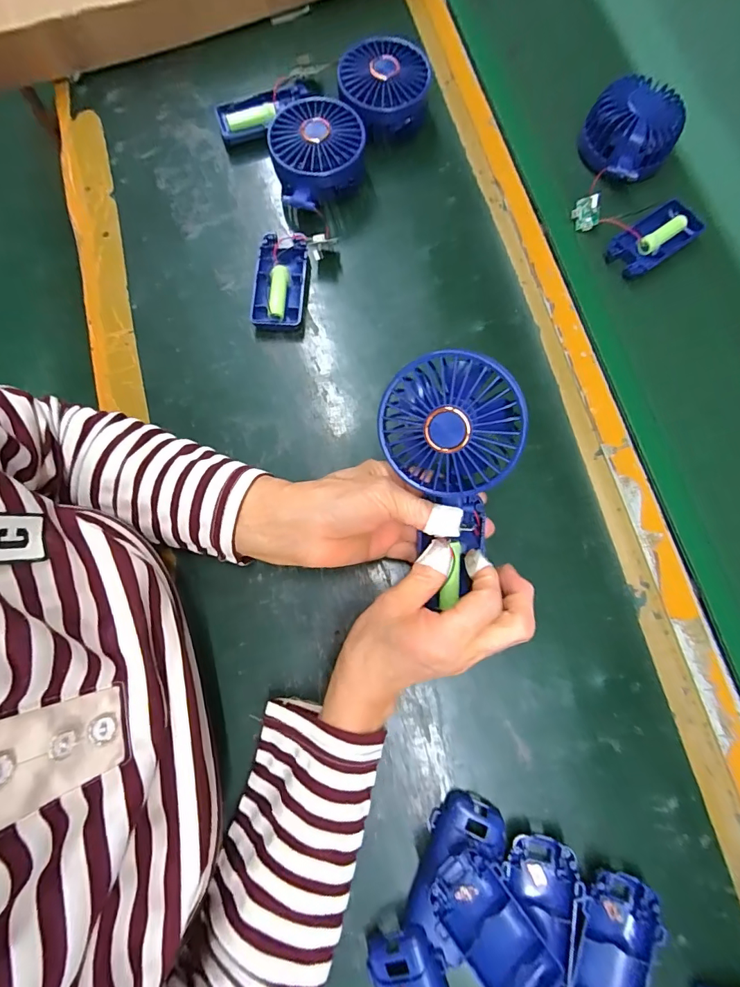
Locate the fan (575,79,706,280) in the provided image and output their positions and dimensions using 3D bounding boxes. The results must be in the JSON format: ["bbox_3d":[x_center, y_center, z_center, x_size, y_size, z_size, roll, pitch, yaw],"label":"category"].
[{"bbox_3d":[0.250,-0.295,0.408,0.107,0.045,0.178,-3,76,-1],"label":"fan"}]

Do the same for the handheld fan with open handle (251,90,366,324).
[{"bbox_3d":[-0.056,-0.251,0.394,0.084,0.047,0.215,7,76,1],"label":"handheld fan with open handle"}]

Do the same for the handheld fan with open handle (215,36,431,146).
[{"bbox_3d":[-0.047,-0.375,0.421,0.204,0.051,0.102,-2,76,-1],"label":"handheld fan with open handle"}]

